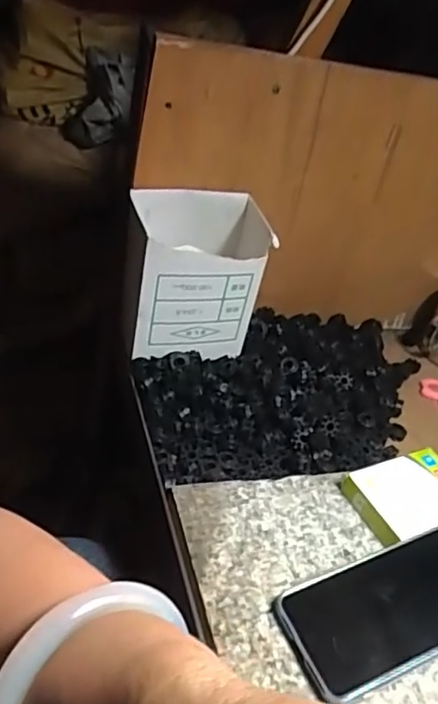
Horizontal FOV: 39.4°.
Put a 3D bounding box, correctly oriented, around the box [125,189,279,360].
[{"bbox_3d":[-0.023,-0.068,0.597,0.129,0.152,0.092,2,37,-16],"label":"box"}]

